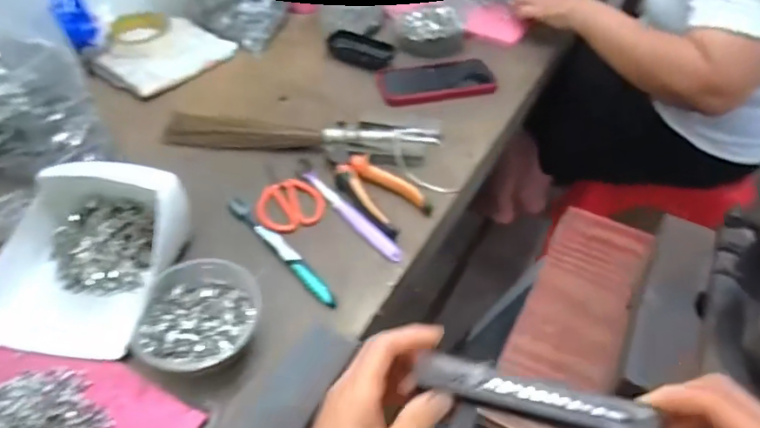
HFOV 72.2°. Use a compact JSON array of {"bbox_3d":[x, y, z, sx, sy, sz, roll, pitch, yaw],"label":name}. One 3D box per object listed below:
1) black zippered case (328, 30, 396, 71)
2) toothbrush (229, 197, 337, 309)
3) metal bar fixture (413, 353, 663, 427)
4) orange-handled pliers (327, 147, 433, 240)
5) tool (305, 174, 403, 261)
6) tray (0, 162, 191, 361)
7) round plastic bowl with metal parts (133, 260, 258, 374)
[{"bbox_3d":[-0.028,-0.253,0.803,0.097,0.027,0.054,17,50,8],"label":"black zippered case"},{"bbox_3d":[-0.104,0.034,0.541,0.019,0.010,0.178,-33,61,-29],"label":"toothbrush"},{"bbox_3d":[0.096,0.117,0.328,0.148,0.013,0.032,12,49,16],"label":"metal bar fixture"},{"bbox_3d":[-0.016,-0.031,0.597,0.144,0.021,0.064,36,56,22],"label":"orange-handled pliers"},{"bbox_3d":[-0.034,0.001,0.580,0.017,0.006,0.160,-33,60,-29],"label":"tool"},{"bbox_3d":[-0.274,0.028,0.485,0.159,0.067,0.178,6,48,-1],"label":"tray"},{"bbox_3d":[-0.157,0.093,0.454,0.098,0.049,0.096,3,50,-4],"label":"round plastic bowl with metal parts"}]

